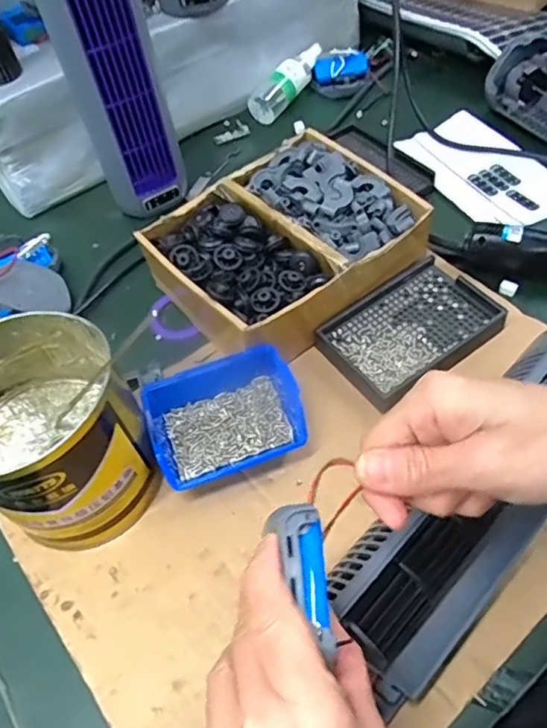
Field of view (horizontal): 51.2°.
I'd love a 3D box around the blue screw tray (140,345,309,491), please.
[{"bbox_3d":[-0.036,0.040,0.437,0.112,0.041,0.087,-19,55,-6],"label":"blue screw tray"}]

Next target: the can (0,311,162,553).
[{"bbox_3d":[-0.153,0.049,0.399,0.118,0.112,0.125,-35,58,-16],"label":"can"}]

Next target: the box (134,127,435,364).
[{"bbox_3d":[0.009,-0.106,0.517,0.211,0.071,0.181,-38,59,-20],"label":"box"}]

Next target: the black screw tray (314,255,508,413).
[{"bbox_3d":[0.114,-0.030,0.485,0.135,0.026,0.093,-31,56,-16],"label":"black screw tray"}]

